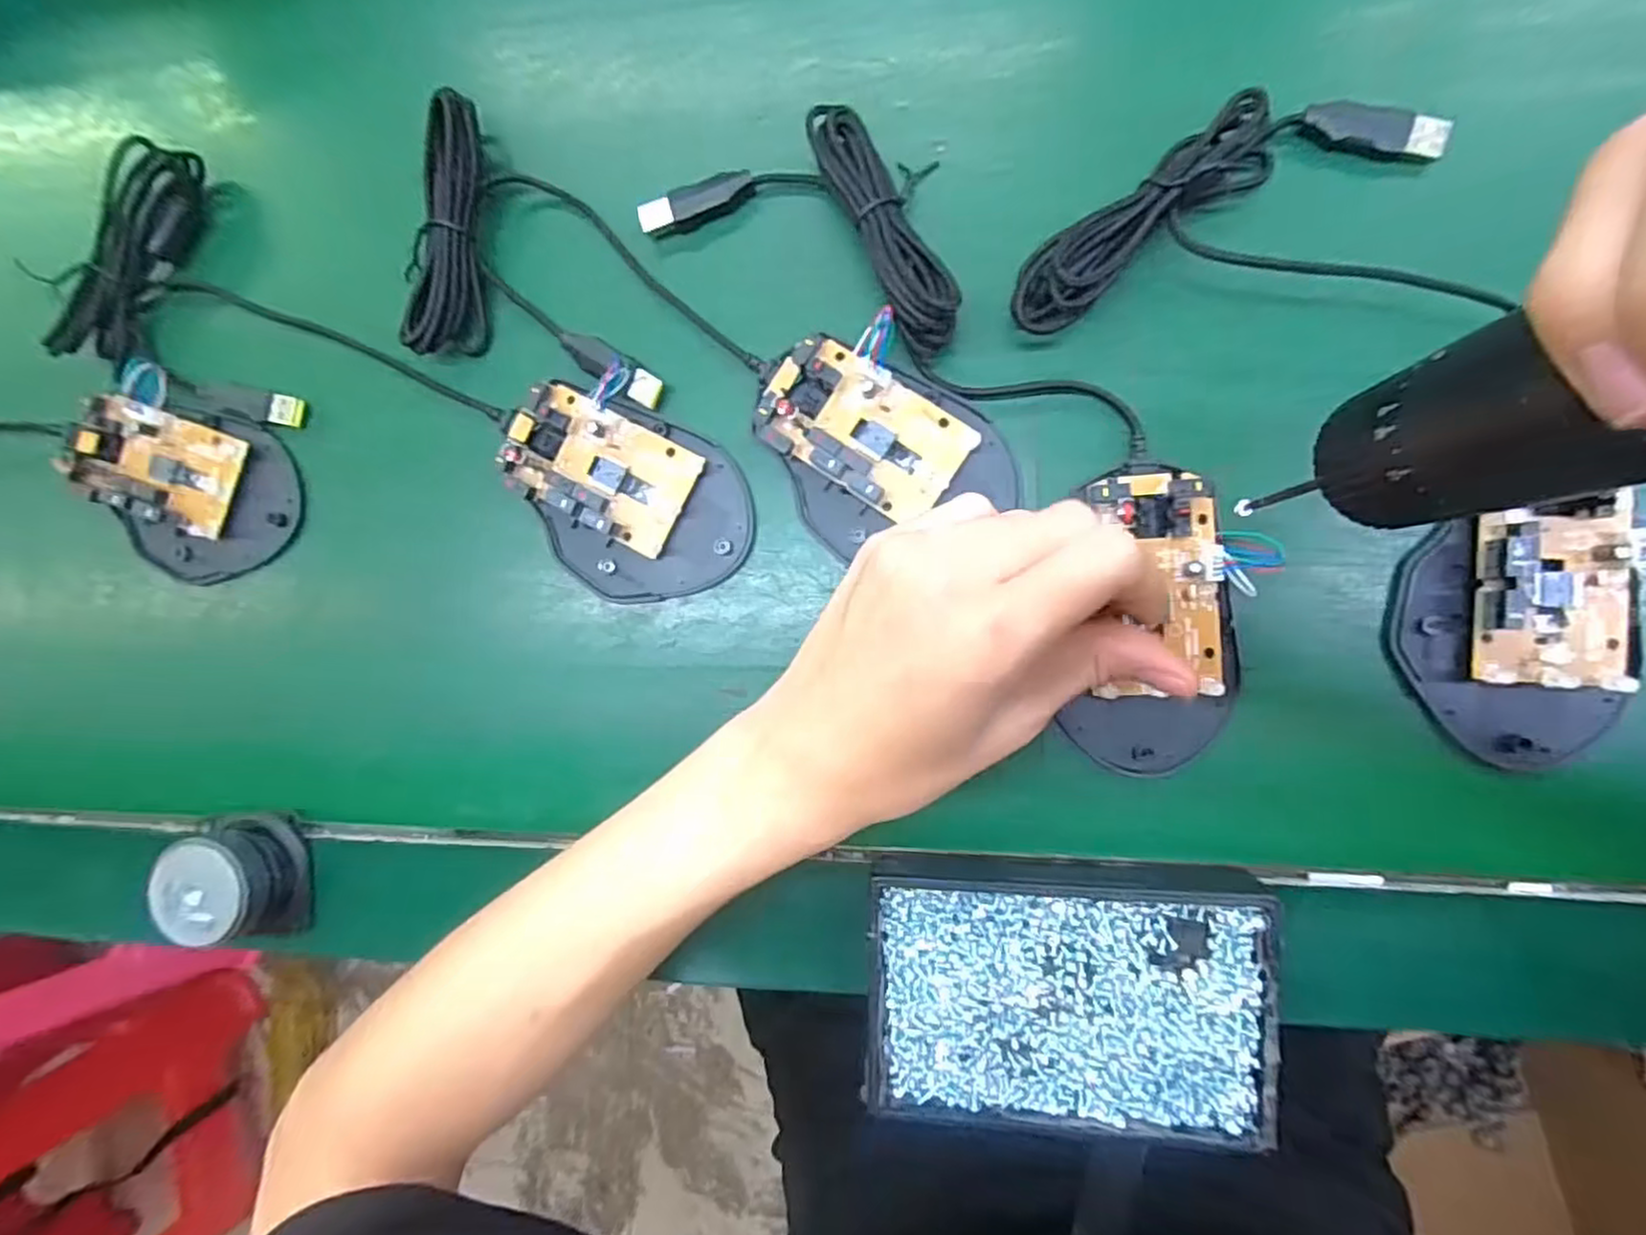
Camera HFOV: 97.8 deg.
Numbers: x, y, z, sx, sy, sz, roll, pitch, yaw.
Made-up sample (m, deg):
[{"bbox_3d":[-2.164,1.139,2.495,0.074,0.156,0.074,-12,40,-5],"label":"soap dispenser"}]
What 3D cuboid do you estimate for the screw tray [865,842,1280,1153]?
[{"bbox_3d":[0.086,0.133,0.256,0.135,0.018,0.094,0,88,9],"label":"screw tray"}]

